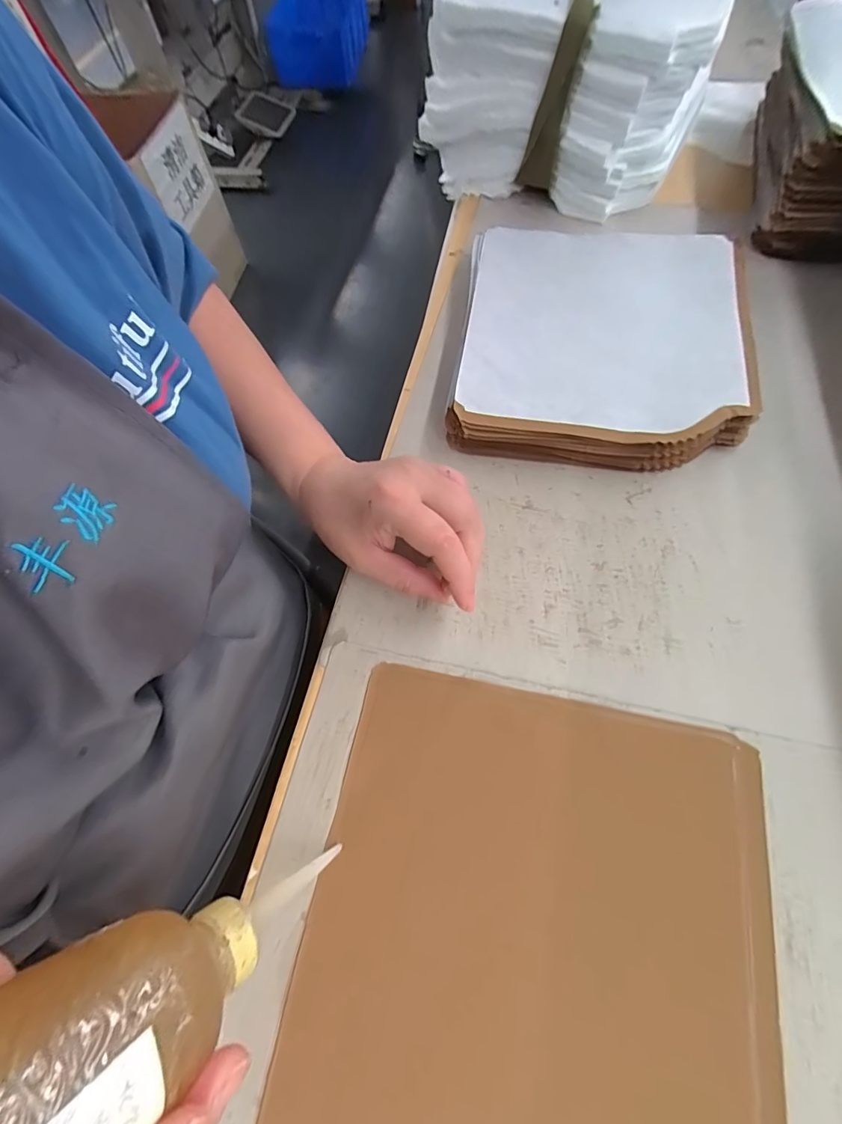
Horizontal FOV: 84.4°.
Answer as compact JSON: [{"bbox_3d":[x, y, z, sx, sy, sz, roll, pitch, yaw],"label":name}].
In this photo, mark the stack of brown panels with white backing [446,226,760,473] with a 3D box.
[{"bbox_3d":[0.149,-0.188,0.384,0.223,0.037,0.244,7,64,6],"label":"stack of brown panels with white backing"}]

